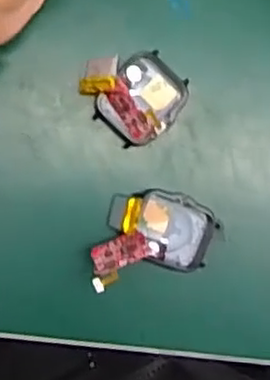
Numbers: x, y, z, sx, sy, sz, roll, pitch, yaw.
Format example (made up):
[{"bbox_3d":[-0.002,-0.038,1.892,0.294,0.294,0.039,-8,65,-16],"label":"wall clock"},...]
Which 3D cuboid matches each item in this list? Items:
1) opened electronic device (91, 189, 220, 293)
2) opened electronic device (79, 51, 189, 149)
[{"bbox_3d":[0.010,0.024,0.365,0.067,0.019,0.044,-5,93,-6],"label":"opened electronic device"},{"bbox_3d":[0.000,-0.053,0.360,0.045,0.021,0.051,-44,96,-3],"label":"opened electronic device"}]

